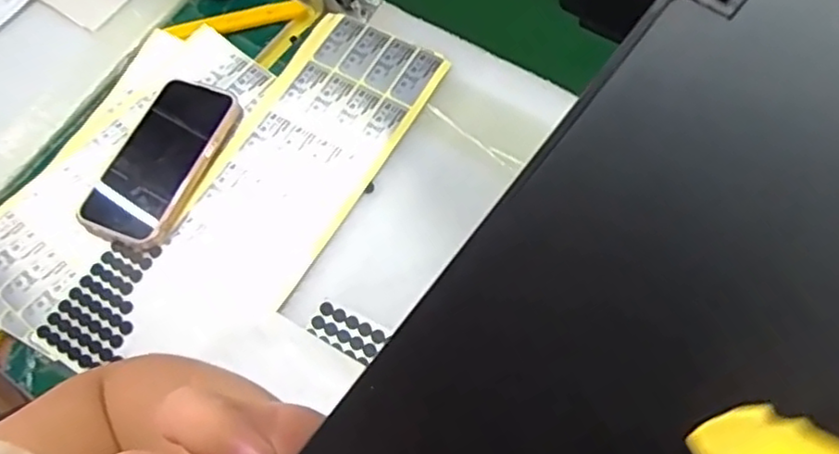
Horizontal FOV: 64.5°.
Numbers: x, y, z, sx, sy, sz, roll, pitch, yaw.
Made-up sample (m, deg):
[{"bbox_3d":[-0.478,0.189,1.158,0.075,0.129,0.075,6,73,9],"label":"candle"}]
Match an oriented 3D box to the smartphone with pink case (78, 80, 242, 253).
[{"bbox_3d":[-0.210,-0.056,0.544,0.081,0.011,0.152,23,67,13],"label":"smartphone with pink case"}]

